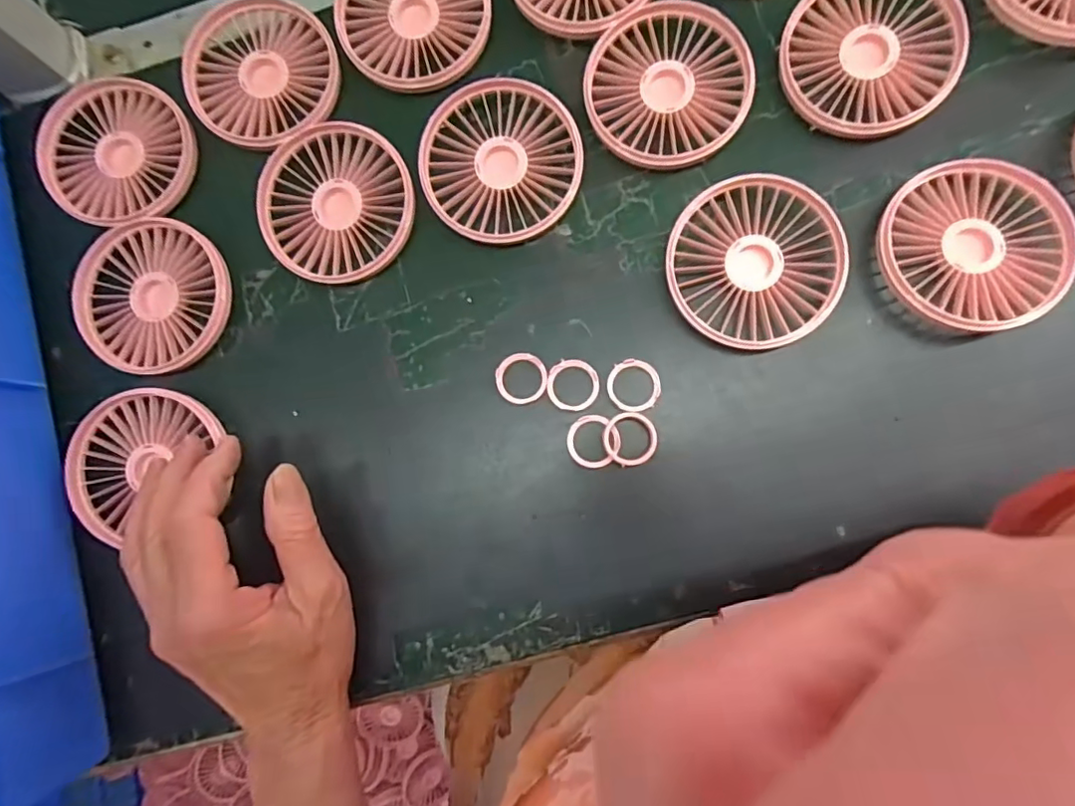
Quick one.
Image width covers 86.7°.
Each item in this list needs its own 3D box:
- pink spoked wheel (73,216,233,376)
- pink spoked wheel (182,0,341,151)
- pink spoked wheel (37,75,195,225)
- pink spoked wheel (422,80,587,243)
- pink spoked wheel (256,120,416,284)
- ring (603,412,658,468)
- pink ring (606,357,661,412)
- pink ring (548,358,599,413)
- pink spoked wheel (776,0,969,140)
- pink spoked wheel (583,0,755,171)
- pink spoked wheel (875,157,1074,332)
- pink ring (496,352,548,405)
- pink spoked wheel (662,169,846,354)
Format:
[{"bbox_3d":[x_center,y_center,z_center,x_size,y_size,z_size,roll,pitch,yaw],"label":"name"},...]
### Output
[{"bbox_3d":[-0.219,-0.061,0.325,0.086,0.015,0.084,0,85,5],"label":"pink spoked wheel"},{"bbox_3d":[-0.163,-0.196,0.336,0.084,0.013,0.096,-41,83,0],"label":"pink spoked wheel"},{"bbox_3d":[-0.249,-0.150,0.336,0.090,0.008,0.089,0,85,5],"label":"pink spoked wheel"},{"bbox_3d":[-0.021,-0.134,0.315,0.085,0.011,0.088,0,85,5],"label":"pink spoked wheel"},{"bbox_3d":[-0.114,-0.114,0.322,0.084,0.011,0.090,0,85,5],"label":"pink spoked wheel"},{"bbox_3d":[0.048,0.019,0.297,0.028,0.004,0.028,0,85,5],"label":"ring"},{"bbox_3d":[0.051,-0.009,0.300,0.027,0.004,0.028,0,85,5],"label":"pink ring"},{"bbox_3d":[0.019,-0.010,0.304,0.027,0.004,0.027,0,85,5],"label":"pink ring"},{"bbox_3d":[0.173,-0.186,0.299,0.085,0.015,0.085,0,85,5],"label":"pink spoked wheel"},{"bbox_3d":[0.070,-0.173,0.309,0.085,0.007,0.086,-16,84,3],"label":"pink spoked wheel"},{"bbox_3d":[0.217,-0.079,0.287,0.086,0.016,0.085,0,85,5],"label":"pink spoked wheel"},{"bbox_3d":[-0.008,-0.013,0.308,0.027,0.004,0.027,0,85,5],"label":"pink ring"},{"bbox_3d":[0.112,-0.073,0.297,0.085,0.015,0.088,0,85,5],"label":"pink spoked wheel"}]

